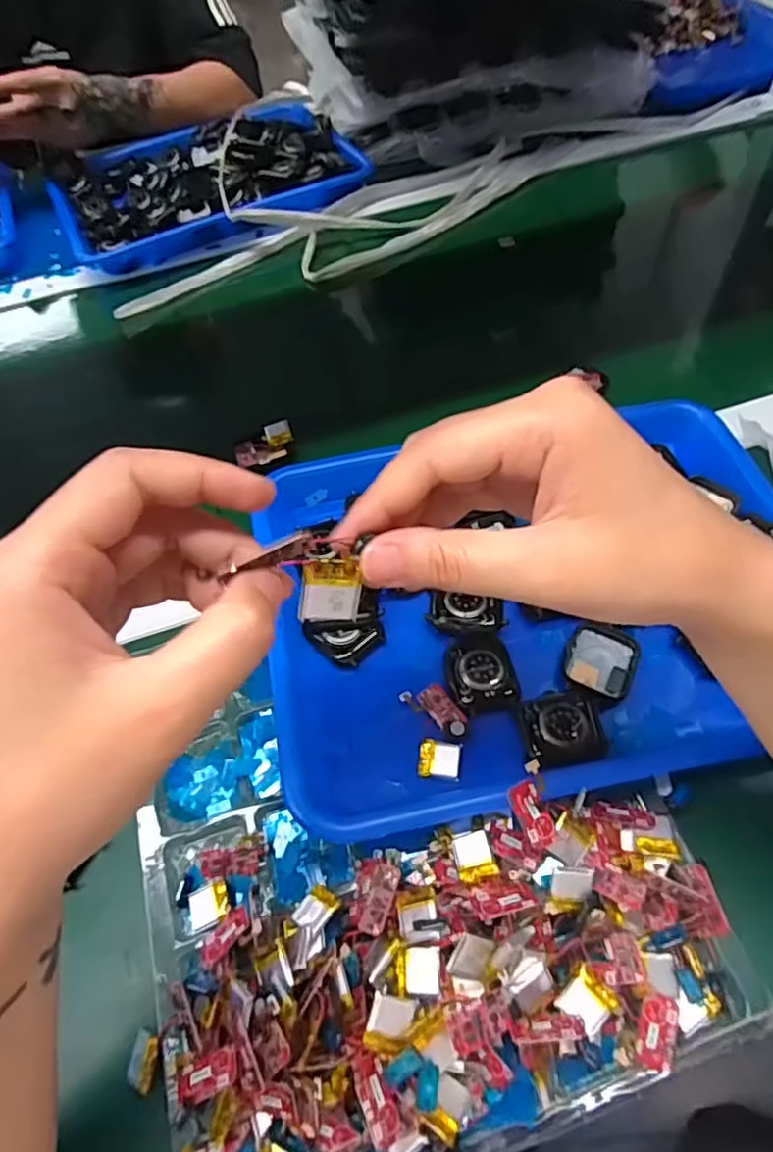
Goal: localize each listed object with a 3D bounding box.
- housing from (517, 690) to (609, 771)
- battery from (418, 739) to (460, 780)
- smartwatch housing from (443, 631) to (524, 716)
[{"bbox_3d":[0.092,0.079,0.333,0.042,0.010,0.036,-11,56,-2],"label":"housing"},{"bbox_3d":[0.027,0.094,0.325,0.021,0.006,0.017,3,56,7],"label":"battery"},{"bbox_3d":[0.052,0.051,0.349,0.037,0.007,0.046,-11,56,-2],"label":"smartwatch housing"}]

